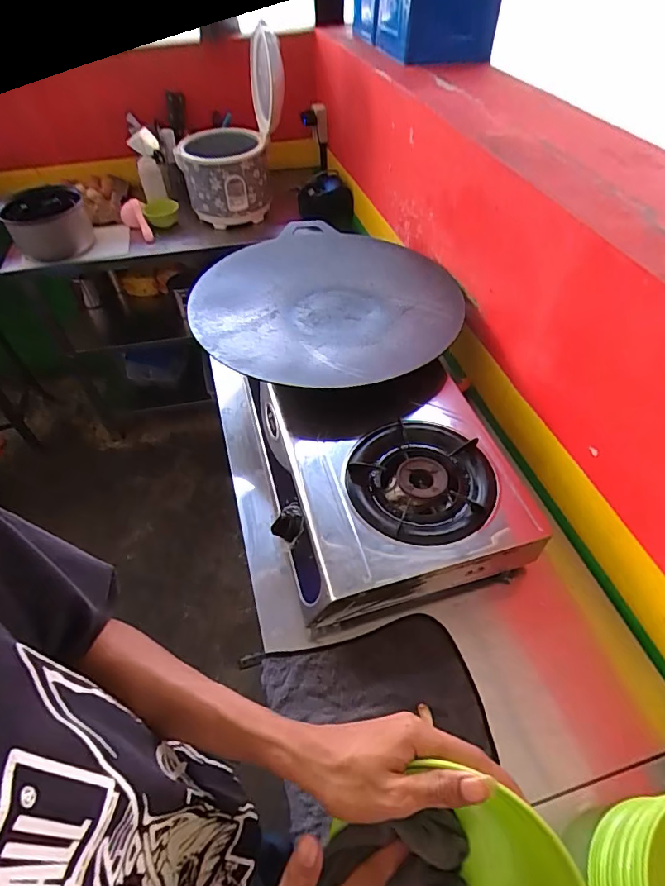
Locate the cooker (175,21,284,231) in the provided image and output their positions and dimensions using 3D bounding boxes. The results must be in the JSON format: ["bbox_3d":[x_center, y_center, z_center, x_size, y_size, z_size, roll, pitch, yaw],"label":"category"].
[{"bbox_3d":[-0.314,-0.962,1.462,0.338,0.435,0.334,-6,50,-3],"label":"cooker"}]

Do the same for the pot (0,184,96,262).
[{"bbox_3d":[-0.862,-0.675,1.437,0.221,0.126,0.263,-22,53,-16],"label":"pot"}]

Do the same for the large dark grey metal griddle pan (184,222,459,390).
[{"bbox_3d":[-0.014,-0.284,0.964,0.510,0.060,0.541,-1,50,1],"label":"large dark grey metal griddle pan"}]

